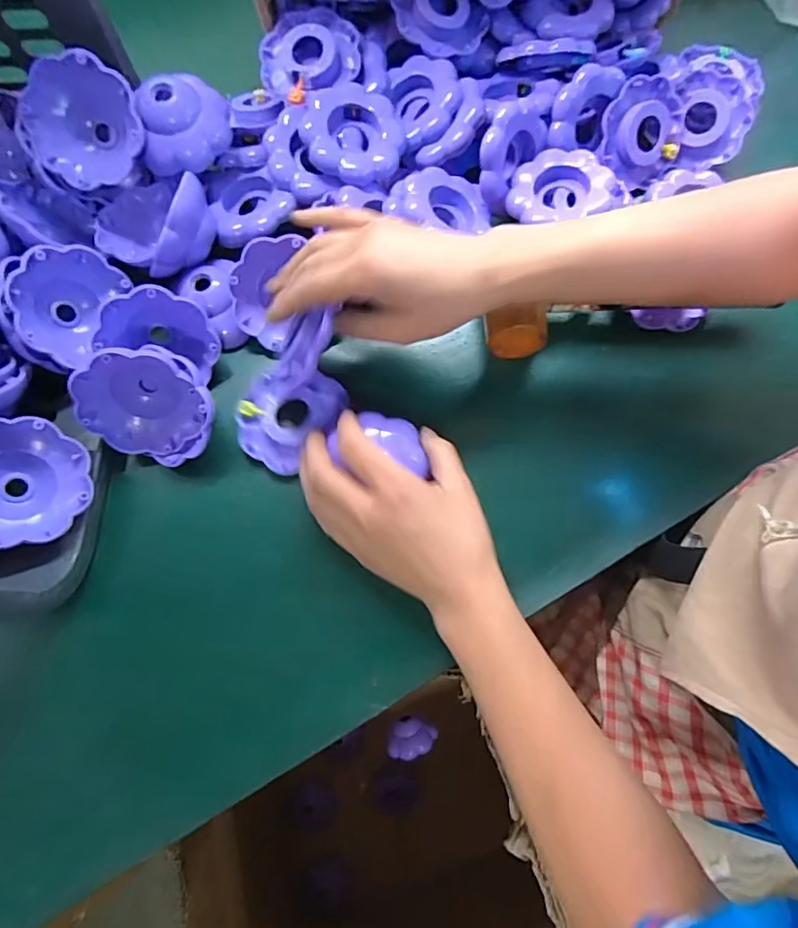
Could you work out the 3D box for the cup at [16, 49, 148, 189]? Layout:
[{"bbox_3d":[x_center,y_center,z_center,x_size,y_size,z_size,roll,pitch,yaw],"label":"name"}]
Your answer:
[{"bbox_3d":[-0.237,-0.258,0.395,0.086,0.038,0.081,-32,105,9],"label":"cup"}]

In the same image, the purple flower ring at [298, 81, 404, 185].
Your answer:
[{"bbox_3d":[-0.041,-0.276,0.427,0.084,0.018,0.081,0,71,1],"label":"purple flower ring"}]

